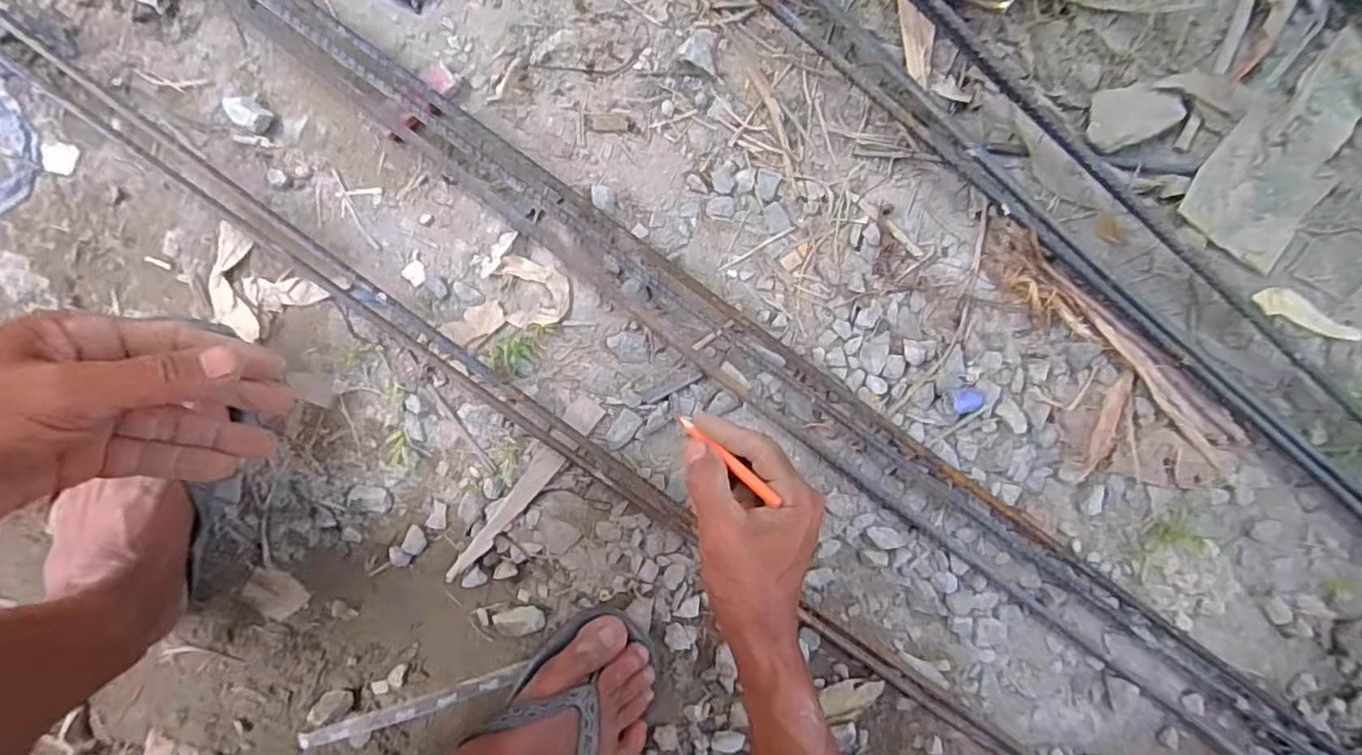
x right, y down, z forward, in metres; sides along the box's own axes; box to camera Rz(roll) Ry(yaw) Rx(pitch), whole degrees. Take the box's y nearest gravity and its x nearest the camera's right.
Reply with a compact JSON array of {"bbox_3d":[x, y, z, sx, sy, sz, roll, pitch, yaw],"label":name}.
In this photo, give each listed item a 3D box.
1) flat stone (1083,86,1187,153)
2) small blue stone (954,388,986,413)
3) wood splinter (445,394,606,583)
[{"bbox_3d":[0.354,-0.206,0.481,0.074,0.015,0.045,-19,98,0],"label":"flat stone"},{"bbox_3d":[0.234,0.020,0.512,0.024,0.011,0.020,-2,98,-3],"label":"small blue stone"},{"bbox_3d":[-0.129,0.095,0.515,0.026,0.009,0.185,37,94,-7],"label":"wood splinter"}]

